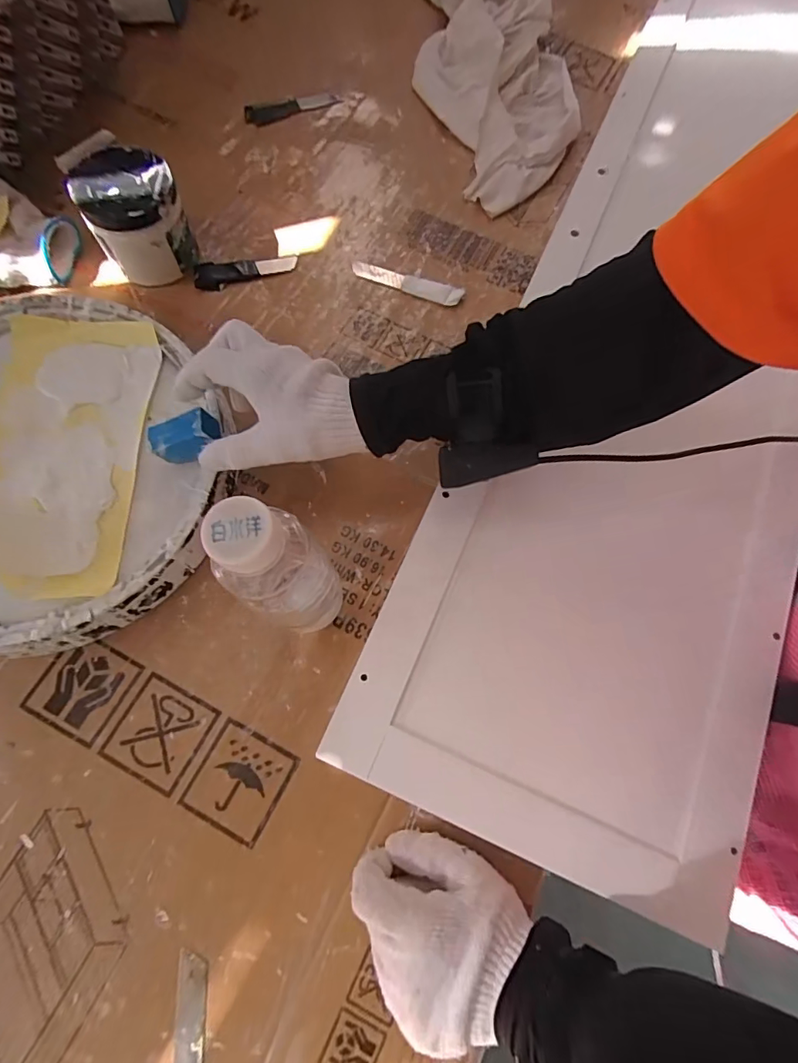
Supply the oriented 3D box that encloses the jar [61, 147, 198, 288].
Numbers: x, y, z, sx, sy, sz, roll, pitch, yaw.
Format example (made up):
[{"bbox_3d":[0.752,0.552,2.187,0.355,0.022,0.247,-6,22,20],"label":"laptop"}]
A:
[{"bbox_3d":[-0.247,-0.297,0.461,0.082,0.077,0.082,1,71,-2],"label":"jar"}]

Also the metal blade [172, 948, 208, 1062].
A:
[{"bbox_3d":[-0.130,0.313,0.299,0.019,0.004,0.084,-2,71,-3],"label":"metal blade"}]

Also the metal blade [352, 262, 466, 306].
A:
[{"bbox_3d":[0.007,-0.256,0.492,0.119,0.008,0.021,20,72,5],"label":"metal blade"}]

